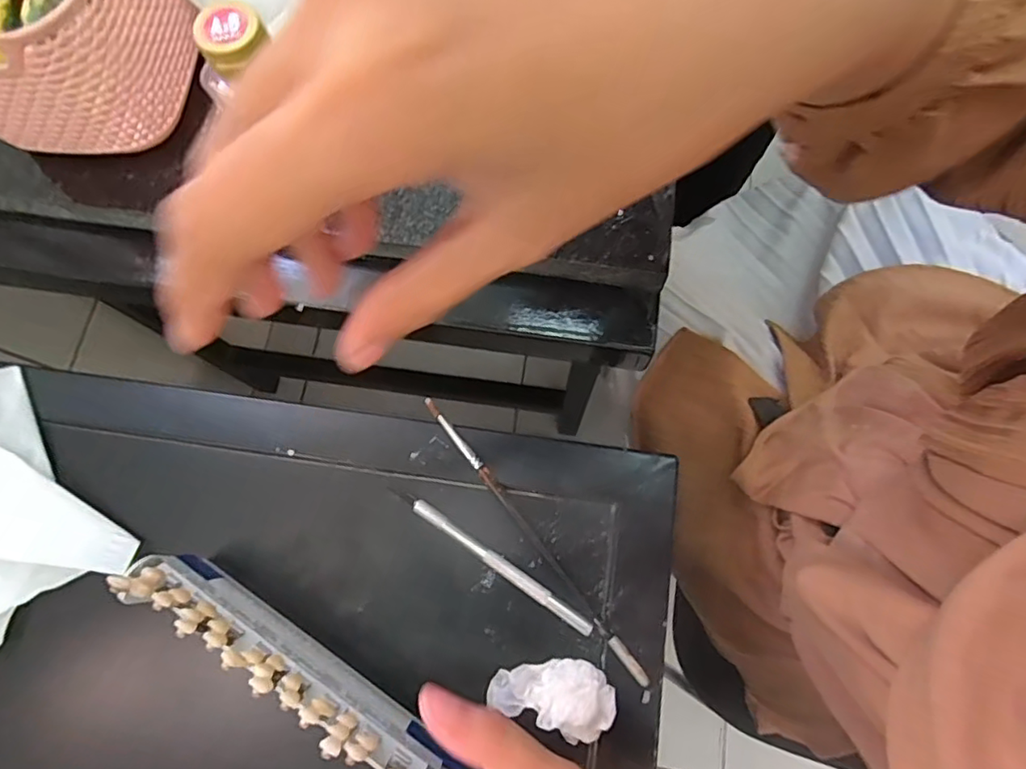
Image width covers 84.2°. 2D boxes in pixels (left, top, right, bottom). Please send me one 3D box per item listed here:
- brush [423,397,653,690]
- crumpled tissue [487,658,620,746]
[{"bbox_3d":[0.009,0.083,0.317,0.008,0.007,0.190,-37,76,-9],"label":"brush"},{"bbox_3d":[0.021,0.156,0.287,0.060,0.025,0.035,22,75,8],"label":"crumpled tissue"}]

